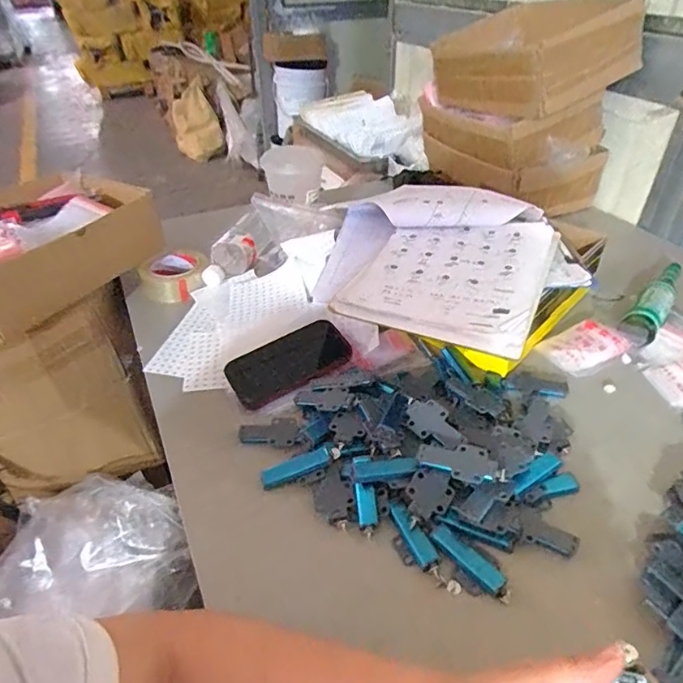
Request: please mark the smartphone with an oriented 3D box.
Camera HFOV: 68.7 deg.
[{"bbox_3d":[-0.070,0.028,0.679,0.164,0.011,0.091,-27,57,-17],"label":"smartphone"}]

